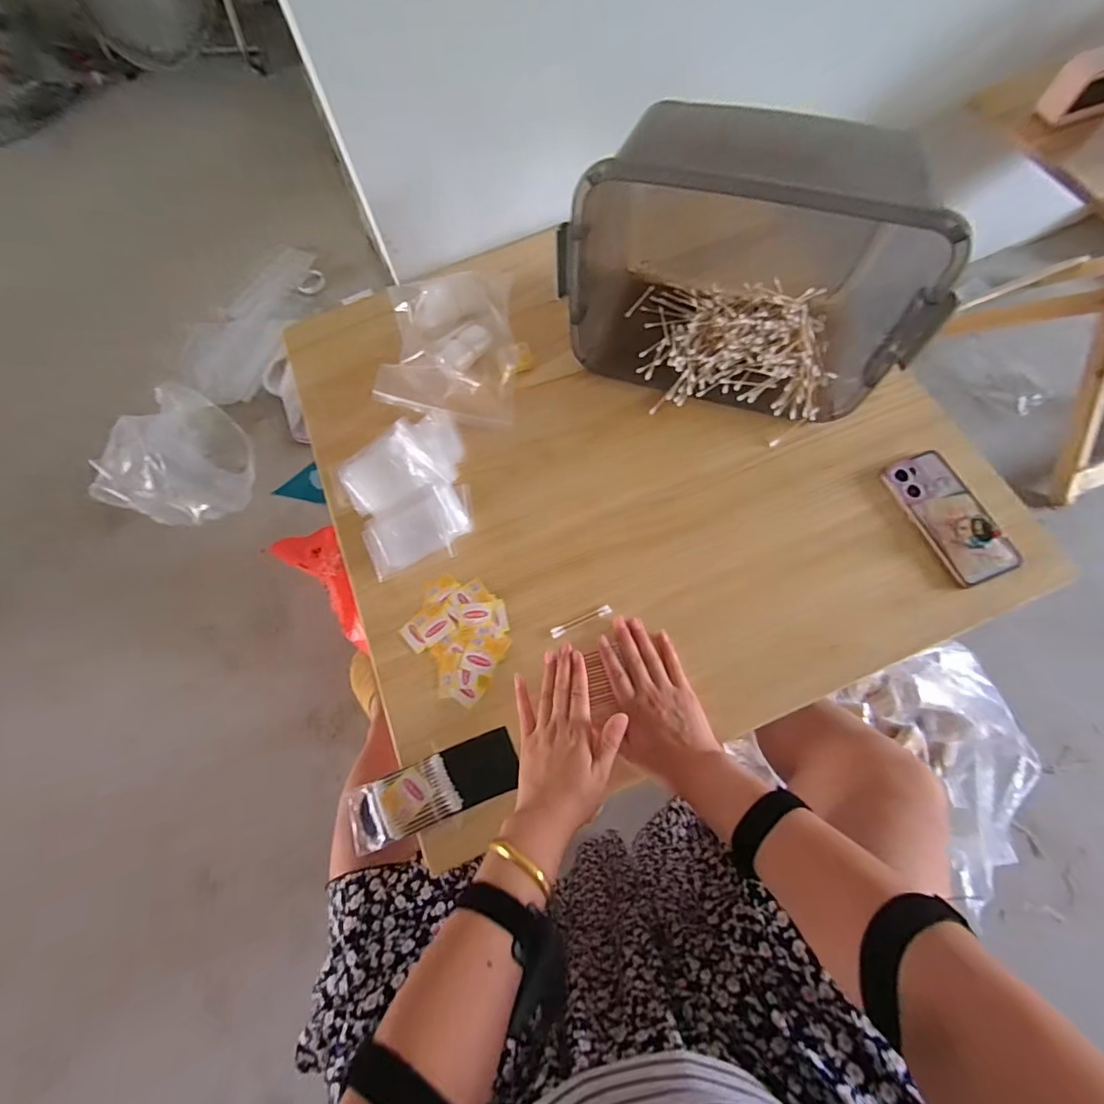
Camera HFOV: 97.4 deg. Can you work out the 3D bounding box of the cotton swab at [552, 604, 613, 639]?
[{"bbox_3d":[0.034,0.079,0.558,0.074,0.006,0.011,-23,70,-6],"label":"cotton swab"}]

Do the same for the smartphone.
[{"bbox_3d":[0.465,-0.045,0.567,0.079,0.017,0.162,-24,69,4],"label":"smartphone"}]

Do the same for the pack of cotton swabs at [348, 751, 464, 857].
[{"bbox_3d":[-0.157,0.262,0.506,0.113,0.013,0.062,-21,70,-5],"label":"pack of cotton swabs"}]

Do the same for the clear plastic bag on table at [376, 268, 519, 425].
[{"bbox_3d":[-0.143,-0.292,0.679,0.181,0.041,0.246,-1,69,3],"label":"clear plastic bag on table"}]

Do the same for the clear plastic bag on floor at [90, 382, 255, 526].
[{"bbox_3d":[-0.901,-0.228,1.190,0.291,0.217,0.302,13,70,8],"label":"clear plastic bag on floor"}]

